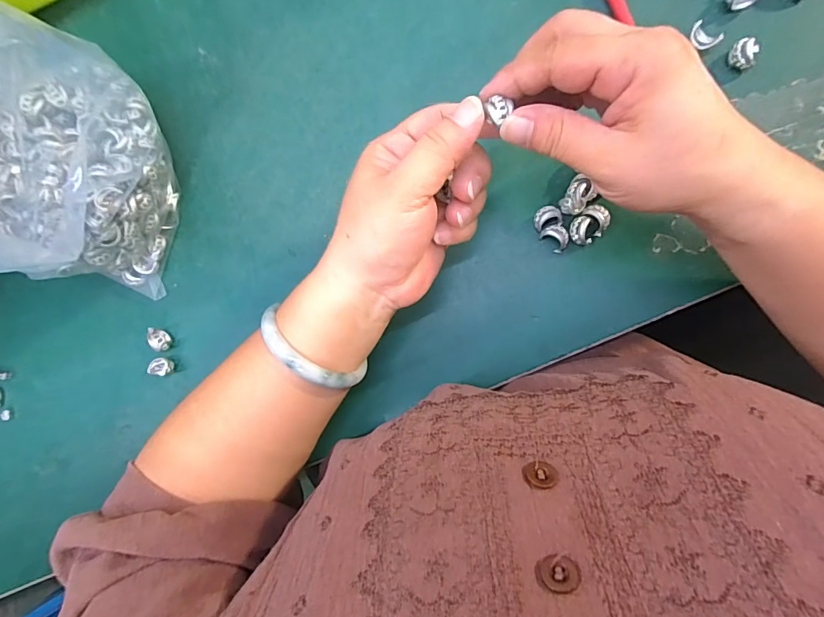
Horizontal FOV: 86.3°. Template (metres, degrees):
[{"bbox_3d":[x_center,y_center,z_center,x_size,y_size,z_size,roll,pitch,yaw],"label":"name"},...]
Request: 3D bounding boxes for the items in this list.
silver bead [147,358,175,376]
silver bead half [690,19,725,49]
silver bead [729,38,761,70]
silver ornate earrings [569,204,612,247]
[{"bbox_3d":[-0.189,0.044,0.330,0.014,0.013,0.013,0,90,10],"label":"silver bead"},{"bbox_3d":[0.180,-0.167,0.270,0.013,0.010,0.017,-36,84,8],"label":"silver bead half"},{"bbox_3d":[0.202,-0.155,0.266,0.014,0.009,0.015,0,90,10],"label":"silver bead"},{"bbox_3d":[0.114,-0.053,0.282,0.025,0.010,0.018,-42,84,8],"label":"silver ornate earrings"}]

